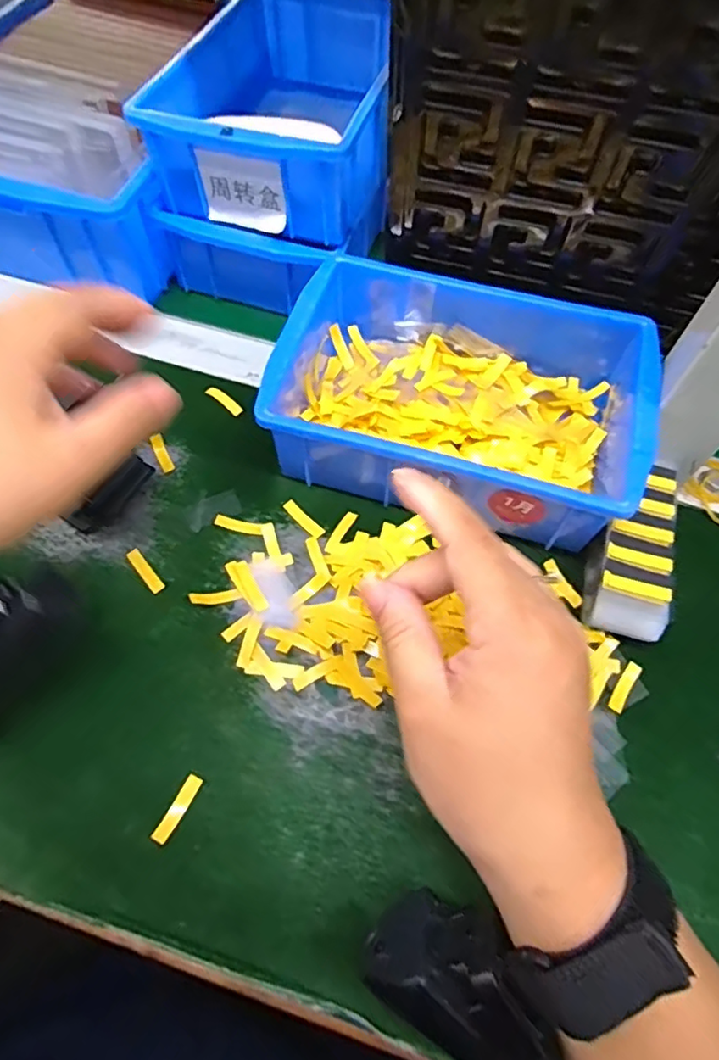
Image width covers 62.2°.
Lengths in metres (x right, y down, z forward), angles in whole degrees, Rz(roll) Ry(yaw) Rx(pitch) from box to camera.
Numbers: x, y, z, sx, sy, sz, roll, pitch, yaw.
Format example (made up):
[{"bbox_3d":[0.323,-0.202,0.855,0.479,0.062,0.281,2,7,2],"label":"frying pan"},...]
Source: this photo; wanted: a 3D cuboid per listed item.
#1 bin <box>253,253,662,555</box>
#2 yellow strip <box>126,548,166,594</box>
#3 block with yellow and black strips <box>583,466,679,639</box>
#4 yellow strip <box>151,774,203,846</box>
[{"bbox_3d":[0.057,-0.076,0.349,0.197,0.067,0.136,16,61,7],"label":"bin"},{"bbox_3d":[-0.117,0.022,0.325,0.007,0.005,0.030,-37,67,-20],"label":"yellow strip"},{"bbox_3d":[0.143,0.012,0.320,0.036,0.034,0.096,16,61,8],"label":"block with yellow and black strips"},{"bbox_3d":[-0.082,0.125,0.268,0.007,0.004,0.030,25,62,12],"label":"yellow strip"}]

